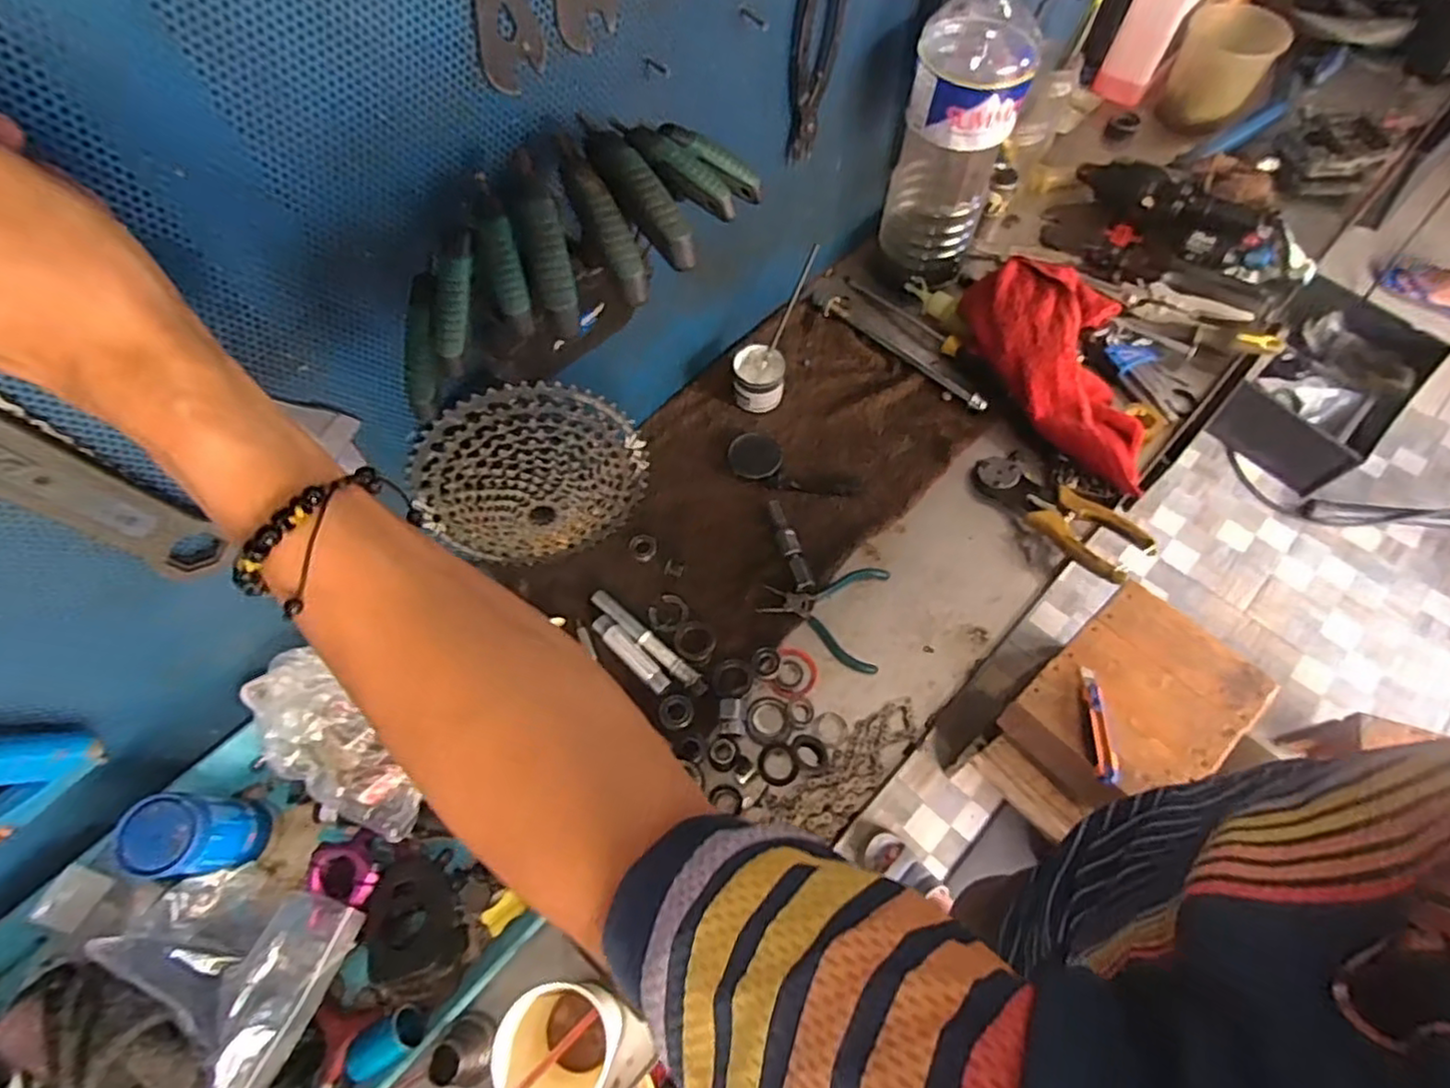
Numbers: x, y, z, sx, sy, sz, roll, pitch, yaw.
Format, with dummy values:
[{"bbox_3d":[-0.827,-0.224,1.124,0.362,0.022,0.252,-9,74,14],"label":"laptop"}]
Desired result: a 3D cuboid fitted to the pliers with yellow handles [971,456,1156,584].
[{"bbox_3d":[0.314,-0.032,0.647,0.062,0.023,0.172,-35,54,-14],"label":"pliers with yellow handles"}]

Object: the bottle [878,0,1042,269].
[{"bbox_3d":[0.229,-0.398,0.679,0.106,0.285,0.097,11,64,9],"label":"bottle"}]

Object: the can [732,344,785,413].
[{"bbox_3d":[0.036,-0.176,0.715,0.053,0.042,0.053,-1,63,3],"label":"can"}]

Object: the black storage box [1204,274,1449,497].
[{"bbox_3d":[1.000,-0.264,1.145,0.238,0.148,0.321,37,70,19],"label":"black storage box"}]

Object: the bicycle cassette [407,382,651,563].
[{"bbox_3d":[-0.158,-0.043,0.573,0.190,0.193,0.051,-29,49,0],"label":"bicycle cassette"}]

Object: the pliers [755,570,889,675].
[{"bbox_3d":[0.090,0.063,0.625,0.110,0.006,0.097,8,64,7],"label":"pliers"}]

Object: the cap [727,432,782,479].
[{"bbox_3d":[0.031,-0.093,0.698,0.053,0.008,0.058,-1,63,3],"label":"cap"}]

